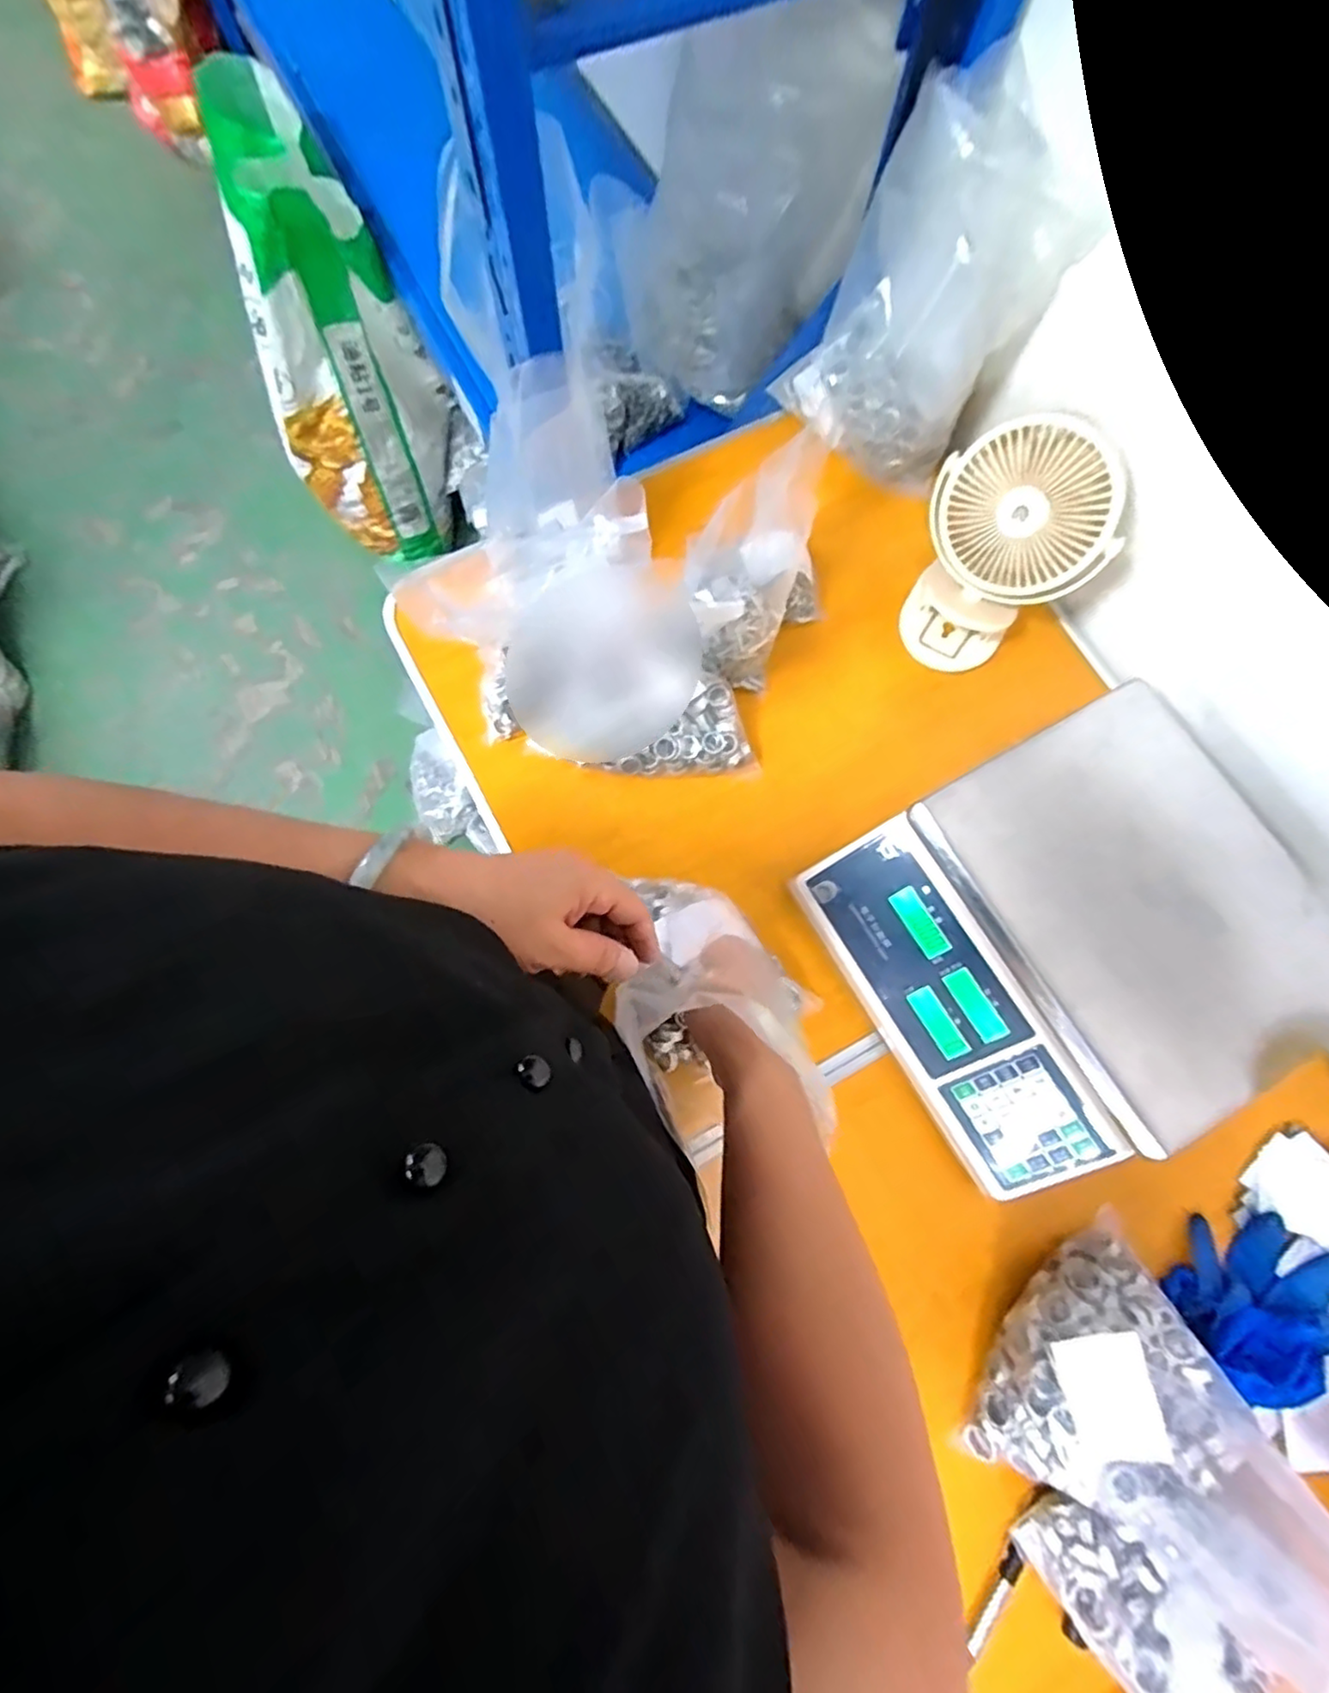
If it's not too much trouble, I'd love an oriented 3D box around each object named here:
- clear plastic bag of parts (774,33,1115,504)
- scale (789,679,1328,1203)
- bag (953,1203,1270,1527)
[{"bbox_3d":[0.220,-0.472,0.574,0.151,0.236,0.164,-28,79,-7],"label":"clear plastic bag of parts"},{"bbox_3d":[0.312,0.068,0.513,0.304,0.126,0.285,-29,79,-8],"label":"scale"},{"bbox_3d":[0.299,0.376,0.460,0.167,0.076,0.139,-16,77,-5],"label":"bag"}]

